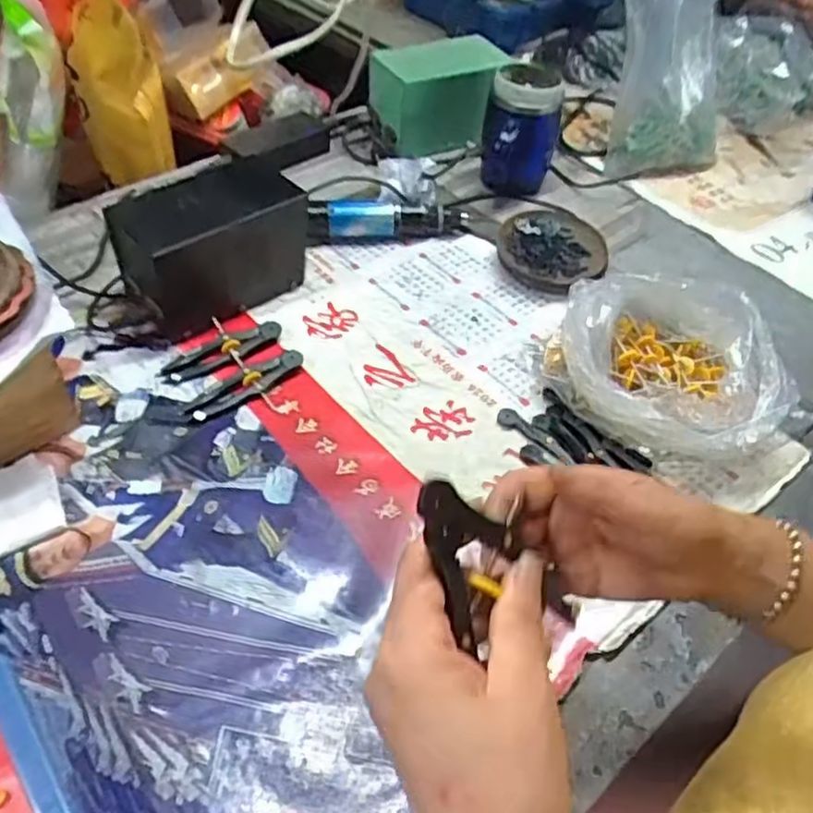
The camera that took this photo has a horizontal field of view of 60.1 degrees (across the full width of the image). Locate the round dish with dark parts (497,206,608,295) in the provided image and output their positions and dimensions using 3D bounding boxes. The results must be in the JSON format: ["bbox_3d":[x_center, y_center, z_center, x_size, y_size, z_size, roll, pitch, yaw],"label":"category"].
[{"bbox_3d":[0.162,-0.173,0.780,0.115,0.032,0.134,19,49,12],"label":"round dish with dark parts"}]

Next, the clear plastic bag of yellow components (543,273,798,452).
[{"bbox_3d":[0.222,-0.032,0.602,0.181,0.085,0.171,-6,49,-11],"label":"clear plastic bag of yellow components"}]

